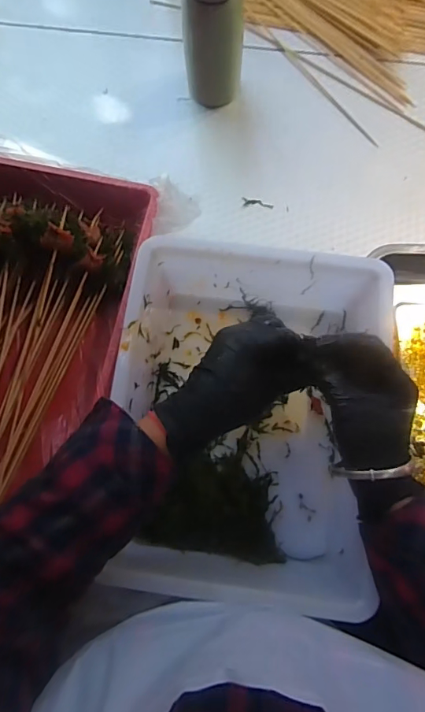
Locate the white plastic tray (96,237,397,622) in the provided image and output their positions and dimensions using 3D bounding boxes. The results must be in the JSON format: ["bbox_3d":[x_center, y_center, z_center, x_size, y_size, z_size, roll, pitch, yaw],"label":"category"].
[{"bbox_3d":[0.030,0.056,0.449,0.237,0.098,0.305,7,79,3],"label":"white plastic tray"}]

